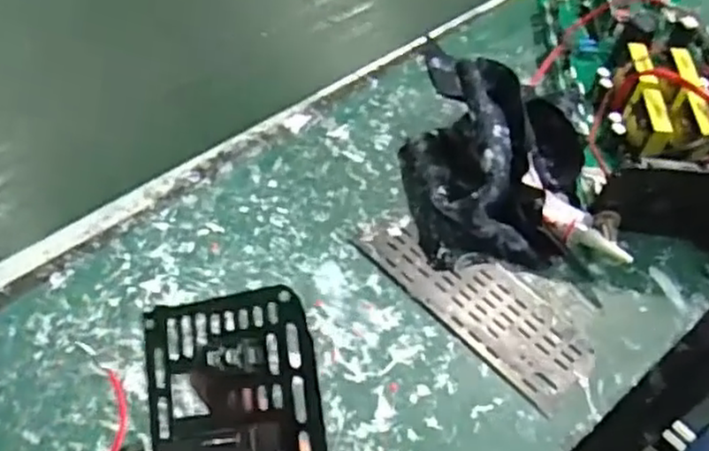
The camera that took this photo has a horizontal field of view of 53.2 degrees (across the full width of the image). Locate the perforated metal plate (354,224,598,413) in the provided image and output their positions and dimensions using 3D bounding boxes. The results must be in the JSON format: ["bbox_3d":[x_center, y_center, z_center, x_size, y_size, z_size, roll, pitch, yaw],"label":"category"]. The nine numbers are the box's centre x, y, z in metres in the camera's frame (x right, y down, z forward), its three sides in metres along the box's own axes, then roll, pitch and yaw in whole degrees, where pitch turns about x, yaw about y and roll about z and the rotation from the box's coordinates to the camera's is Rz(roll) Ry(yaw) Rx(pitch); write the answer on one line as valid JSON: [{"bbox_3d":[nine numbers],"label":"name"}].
[{"bbox_3d":[0.072,0.042,0.430,0.057,0.004,0.147,-37,65,-27],"label":"perforated metal plate"}]

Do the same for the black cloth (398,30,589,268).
[{"bbox_3d":[0.094,-0.042,0.452,0.117,0.068,0.120,10,54,1],"label":"black cloth"}]

